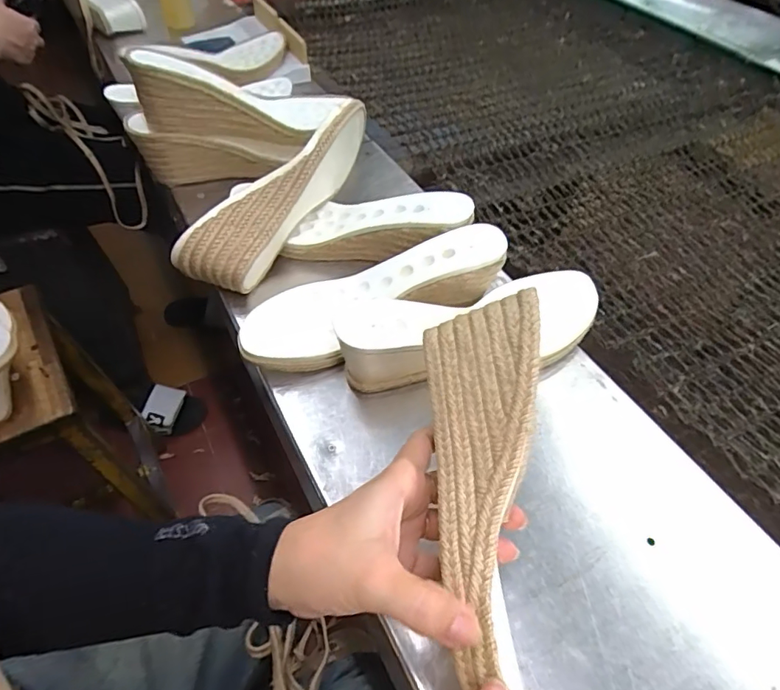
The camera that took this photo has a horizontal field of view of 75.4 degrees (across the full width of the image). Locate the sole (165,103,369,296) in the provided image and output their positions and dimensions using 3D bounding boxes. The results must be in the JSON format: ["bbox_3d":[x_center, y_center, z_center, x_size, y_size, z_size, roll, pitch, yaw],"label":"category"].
[{"bbox_3d":[-0.098,-0.144,0.490,0.072,0.079,0.241,35,74,24],"label":"sole"}]

